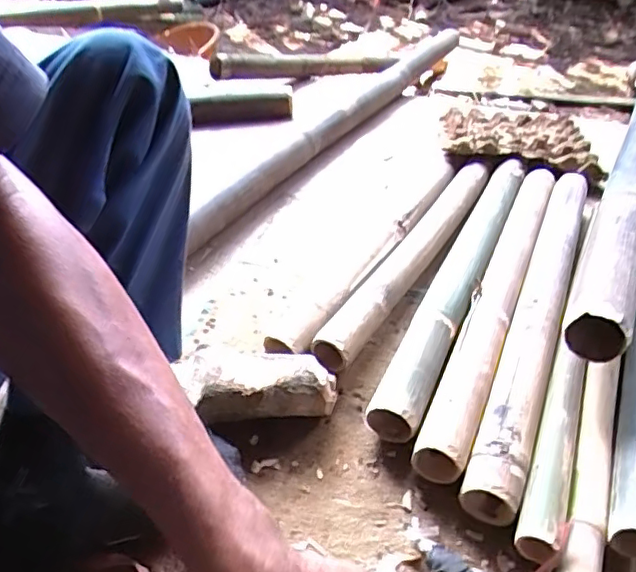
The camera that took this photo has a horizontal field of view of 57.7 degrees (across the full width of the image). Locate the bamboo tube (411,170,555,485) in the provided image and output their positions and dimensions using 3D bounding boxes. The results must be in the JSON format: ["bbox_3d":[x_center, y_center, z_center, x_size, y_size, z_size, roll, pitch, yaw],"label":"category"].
[{"bbox_3d":[0.252,-0.005,0.794,0.055,0.052,0.631,15,42,21],"label":"bamboo tube"}]

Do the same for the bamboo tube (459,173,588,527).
[{"bbox_3d":[0.292,0.020,0.755,0.056,0.065,0.625,15,41,21],"label":"bamboo tube"}]

